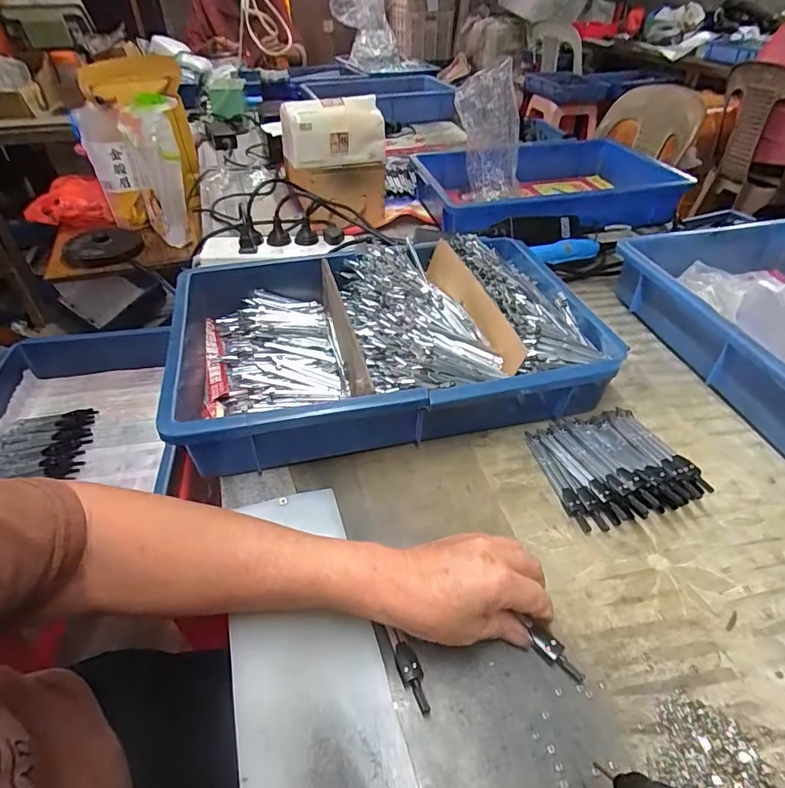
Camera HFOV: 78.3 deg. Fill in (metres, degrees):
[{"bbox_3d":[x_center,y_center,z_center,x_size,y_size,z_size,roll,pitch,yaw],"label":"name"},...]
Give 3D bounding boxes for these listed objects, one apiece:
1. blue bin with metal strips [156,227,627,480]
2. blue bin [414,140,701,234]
[{"bbox_3d":[-0.011,-0.068,0.535,0.437,0.090,0.289,-8,42,-11],"label":"blue bin with metal strips"},{"bbox_3d":[0.281,-0.371,0.858,0.447,0.084,0.301,-10,43,-13],"label":"blue bin"}]

